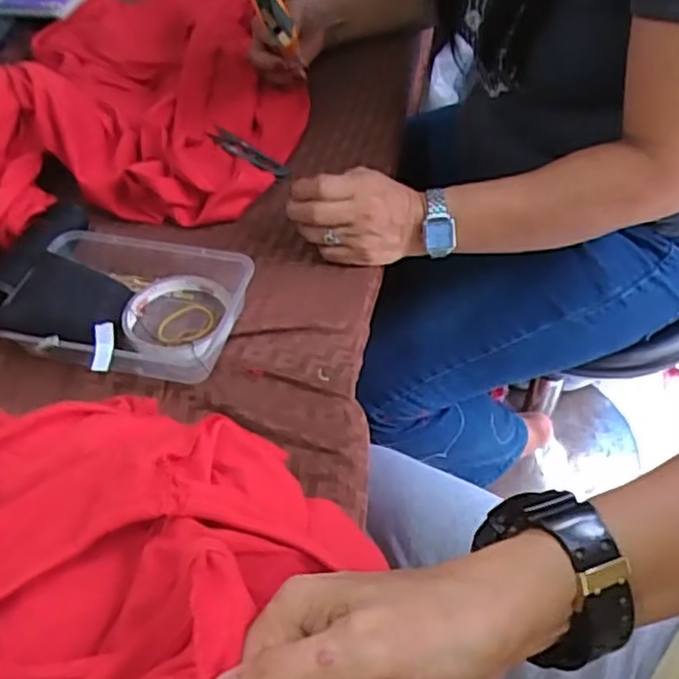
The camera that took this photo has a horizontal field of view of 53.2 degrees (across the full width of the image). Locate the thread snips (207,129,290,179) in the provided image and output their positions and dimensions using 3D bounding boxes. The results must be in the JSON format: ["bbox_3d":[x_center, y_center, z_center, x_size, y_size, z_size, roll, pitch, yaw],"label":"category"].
[{"bbox_3d":[-0.090,-0.185,0.676,0.095,0.014,0.025,32,54,28],"label":"thread snips"}]

